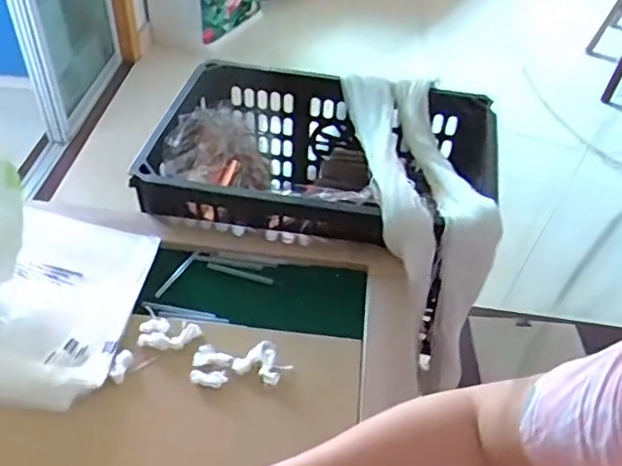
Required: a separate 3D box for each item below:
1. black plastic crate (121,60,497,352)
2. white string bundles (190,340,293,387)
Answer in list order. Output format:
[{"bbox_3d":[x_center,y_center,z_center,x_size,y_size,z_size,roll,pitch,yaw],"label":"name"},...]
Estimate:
[{"bbox_3d":[0.025,-0.064,0.872,0.481,0.193,0.312,6,42,3],"label":"black plastic crate"},{"bbox_3d":[-0.068,0.127,0.580,0.091,0.013,0.048,4,43,-1],"label":"white string bundles"}]

